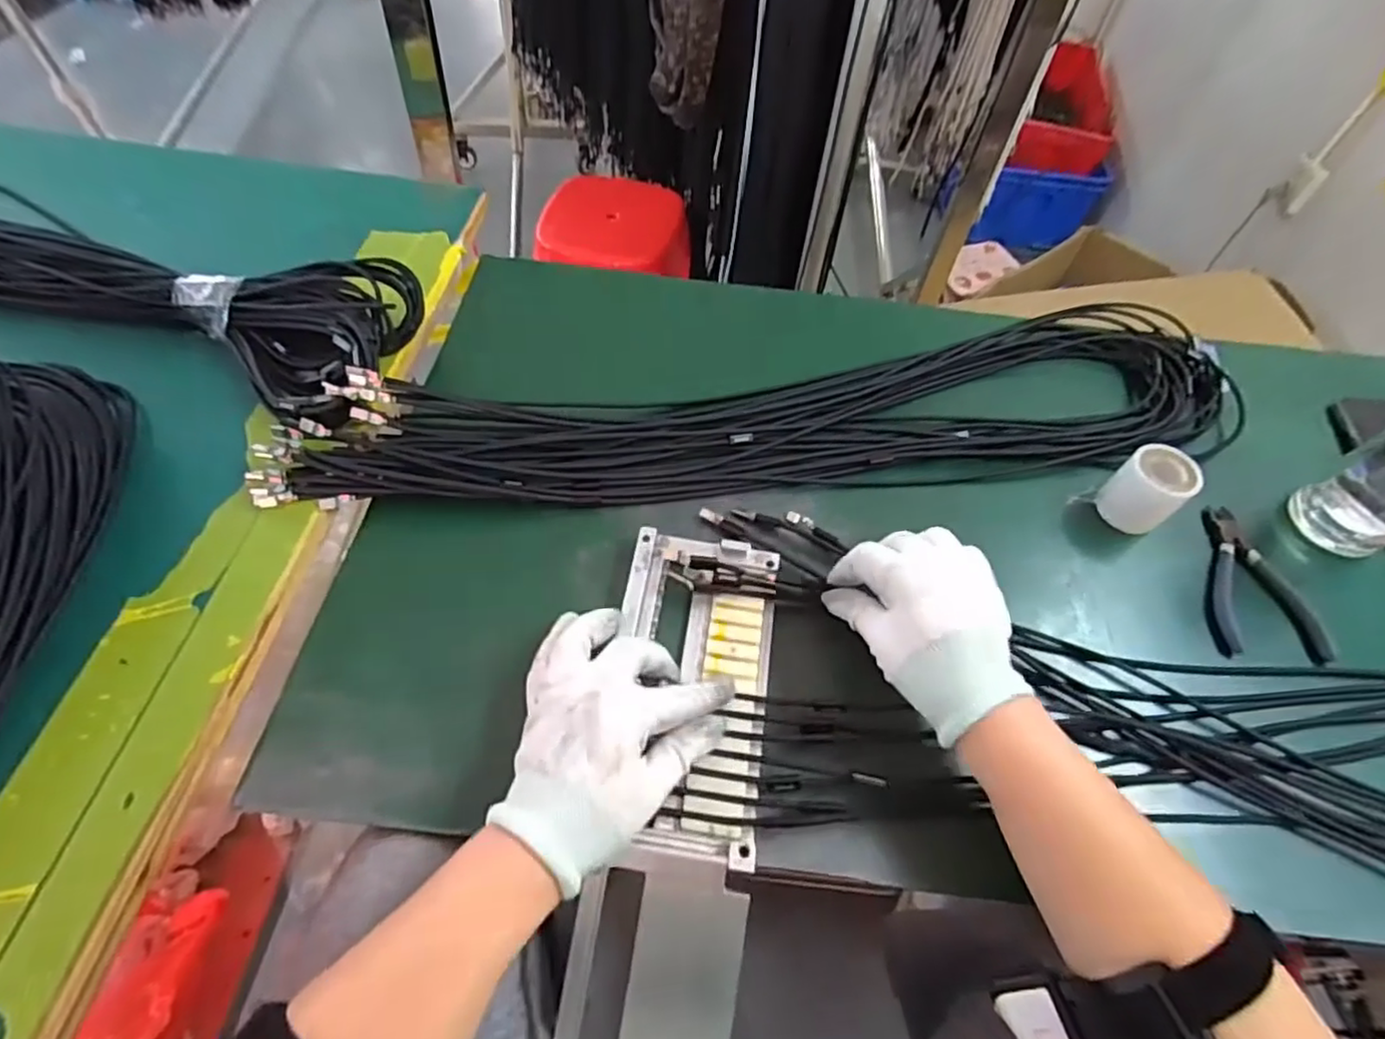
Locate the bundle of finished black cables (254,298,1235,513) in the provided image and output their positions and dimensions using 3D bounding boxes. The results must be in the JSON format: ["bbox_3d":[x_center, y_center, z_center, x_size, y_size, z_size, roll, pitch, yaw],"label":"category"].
[{"bbox_3d":[0.084,-0.095,0.537,0.782,0.040,0.161,-5,57,-7],"label":"bundle of finished black cables"}]

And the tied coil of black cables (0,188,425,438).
[{"bbox_3d":[-0.514,-0.199,0.532,0.628,0.050,0.195,14,56,5],"label":"tied coil of black cables"}]

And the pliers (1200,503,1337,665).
[{"bbox_3d":[0.409,0.045,0.490,0.070,0.021,0.127,6,56,0],"label":"pliers"}]

